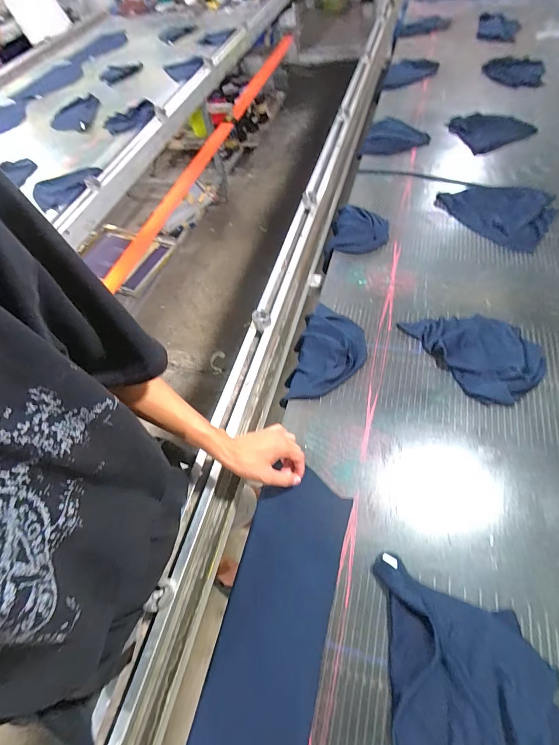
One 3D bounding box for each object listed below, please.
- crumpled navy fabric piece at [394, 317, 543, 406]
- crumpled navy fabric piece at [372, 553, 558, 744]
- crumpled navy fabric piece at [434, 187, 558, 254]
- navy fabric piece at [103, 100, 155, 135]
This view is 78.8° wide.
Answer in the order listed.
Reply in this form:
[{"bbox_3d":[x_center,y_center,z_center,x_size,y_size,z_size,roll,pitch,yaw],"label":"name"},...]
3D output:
[{"bbox_3d":[0.391,-0.053,0.676,0.170,0.022,0.237,-29,60,-13],"label":"crumpled navy fabric piece"},{"bbox_3d":[0.236,0.386,0.418,0.194,0.023,0.263,0,57,5],"label":"crumpled navy fabric piece"},{"bbox_3d":[0.607,-0.443,0.905,0.258,0.030,0.278,-29,60,-13],"label":"crumpled navy fabric piece"},{"bbox_3d":[-0.605,-1.036,1.394,0.213,0.022,0.215,-33,61,-6],"label":"navy fabric piece"}]

